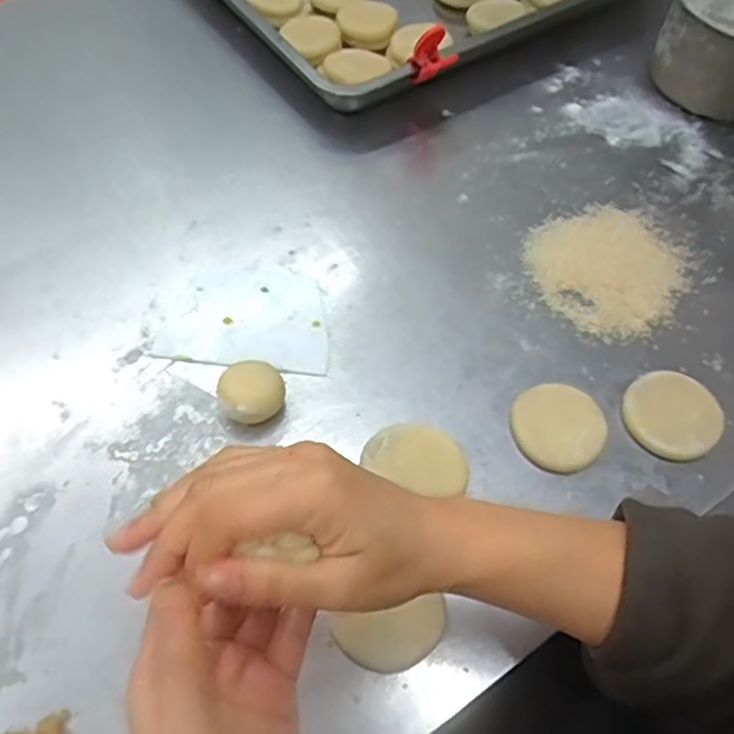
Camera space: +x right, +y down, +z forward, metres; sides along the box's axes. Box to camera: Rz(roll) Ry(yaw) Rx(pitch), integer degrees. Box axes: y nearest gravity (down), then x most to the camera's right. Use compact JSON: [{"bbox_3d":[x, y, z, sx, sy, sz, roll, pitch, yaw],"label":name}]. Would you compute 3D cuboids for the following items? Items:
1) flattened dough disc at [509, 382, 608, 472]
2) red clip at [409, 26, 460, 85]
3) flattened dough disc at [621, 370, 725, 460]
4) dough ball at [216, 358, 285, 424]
[{"bbox_3d":[0.132,0.039,0.459,0.062,0.011,0.063,2,58,-2],"label":"flattened dough disc"},{"bbox_3d":[0.060,-0.276,0.597,0.030,0.043,0.030,2,58,-2],"label":"red clip"},{"bbox_3d":[0.216,0.034,0.473,0.064,0.010,0.067,2,58,-2],"label":"flattened dough disc"},{"bbox_3d":[-0.080,0.017,0.459,0.045,0.026,0.045,2,58,-2],"label":"dough ball"}]

